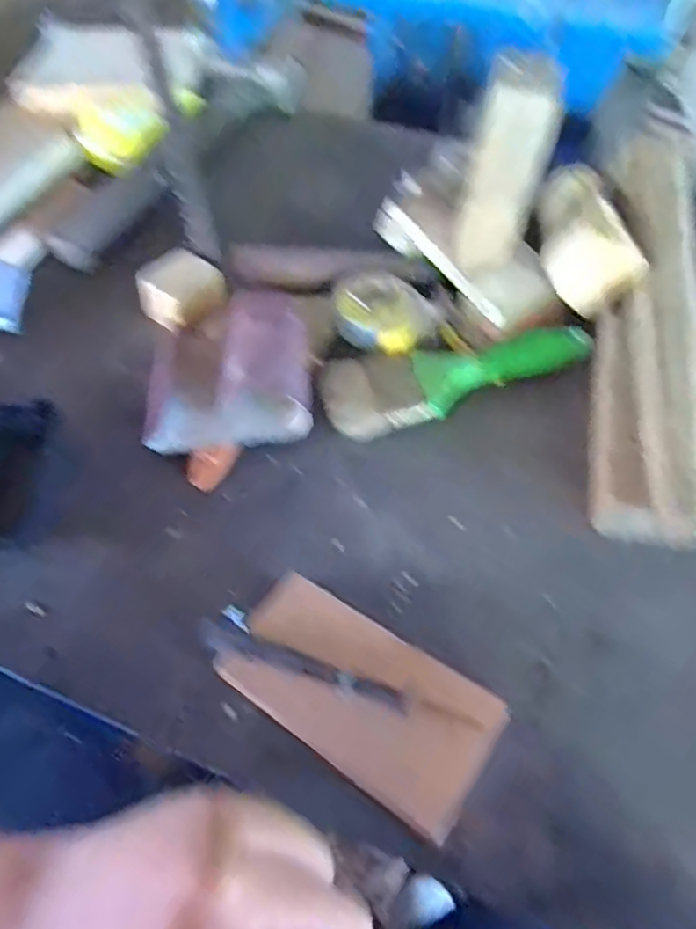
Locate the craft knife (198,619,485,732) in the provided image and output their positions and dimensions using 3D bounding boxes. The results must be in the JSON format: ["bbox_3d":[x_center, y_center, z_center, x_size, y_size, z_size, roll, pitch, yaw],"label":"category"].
[{"bbox_3d":[-0.009,0.105,0.335,0.146,0.013,0.013,16,54,12],"label":"craft knife"}]

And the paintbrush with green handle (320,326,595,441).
[{"bbox_3d":[0.078,-0.067,0.475,0.191,0.026,0.063,-13,53,-11],"label":"paintbrush with green handle"}]

